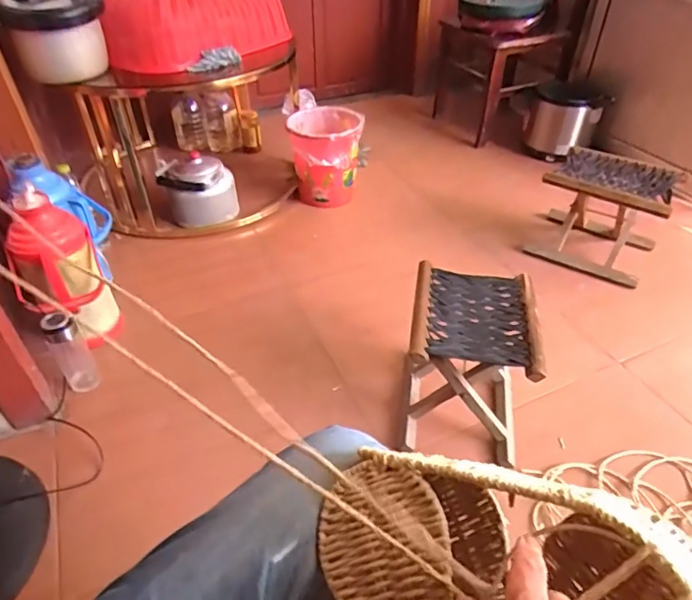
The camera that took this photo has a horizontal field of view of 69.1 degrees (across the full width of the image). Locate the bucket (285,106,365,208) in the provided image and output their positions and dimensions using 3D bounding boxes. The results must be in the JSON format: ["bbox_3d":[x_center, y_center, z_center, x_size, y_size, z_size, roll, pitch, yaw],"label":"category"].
[{"bbox_3d":[-0.065,-0.478,1.700,0.238,0.260,0.236,4,42,5],"label":"bucket"}]

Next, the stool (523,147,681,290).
[{"bbox_3d":[0.720,-0.246,1.419,0.301,0.237,0.255,25,47,26],"label":"stool"}]

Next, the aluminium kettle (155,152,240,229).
[{"bbox_3d":[-0.468,-0.344,1.611,0.224,0.188,0.197,-18,44,-19],"label":"aluminium kettle"}]

